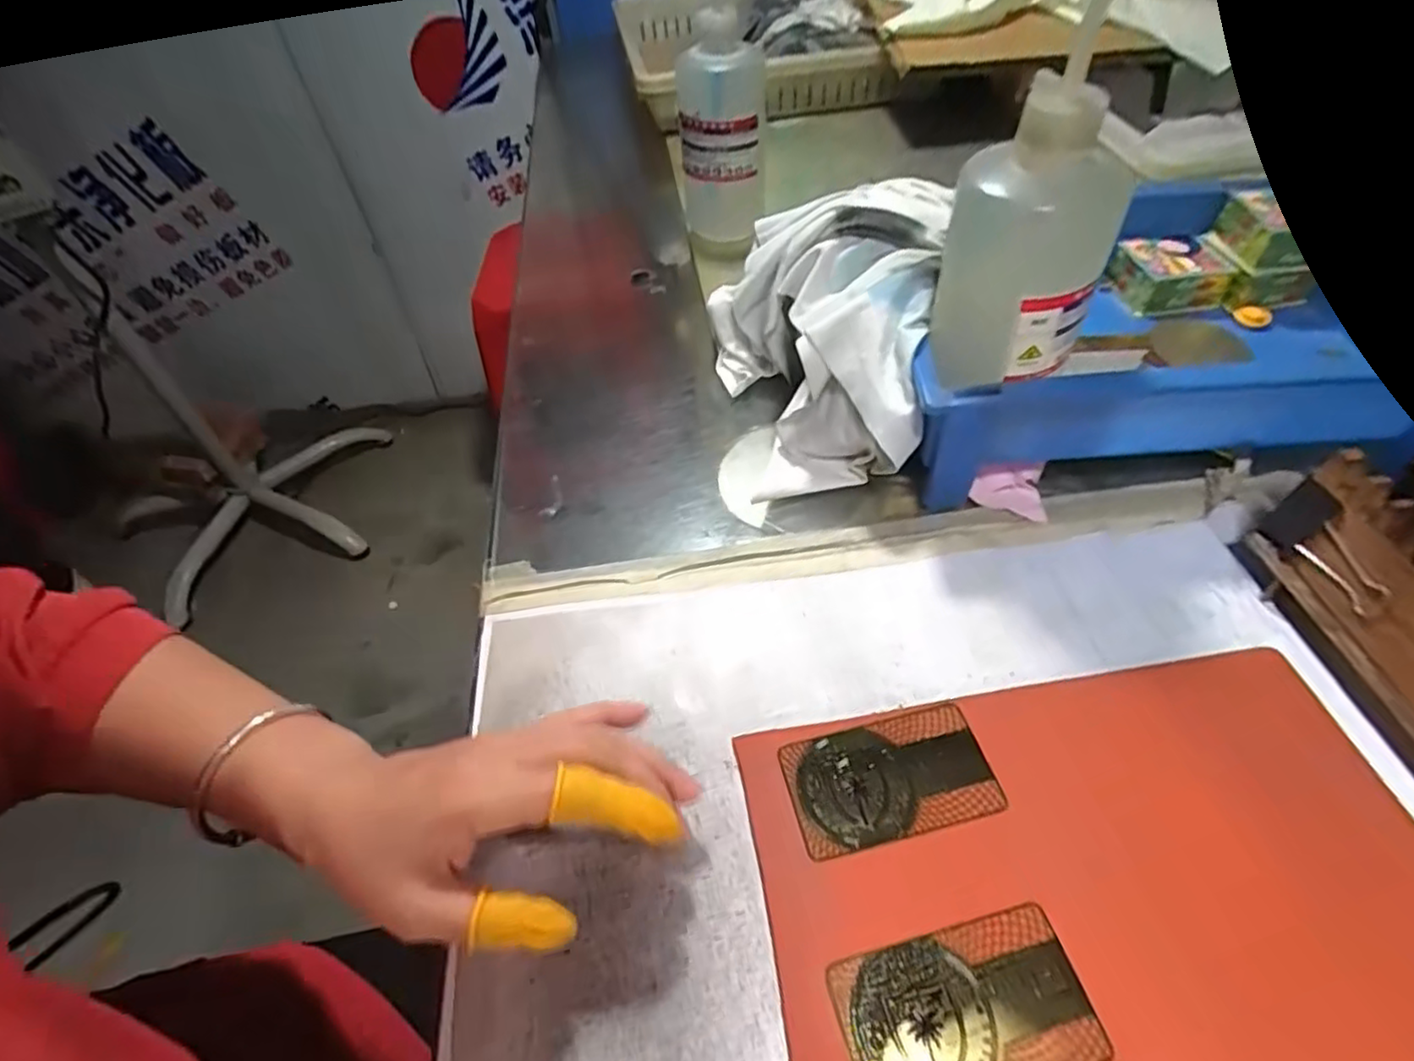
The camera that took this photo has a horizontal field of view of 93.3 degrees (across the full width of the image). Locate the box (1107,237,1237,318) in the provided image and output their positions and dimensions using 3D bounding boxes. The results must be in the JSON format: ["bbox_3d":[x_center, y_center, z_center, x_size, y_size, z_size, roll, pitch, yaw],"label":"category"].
[{"bbox_3d":[0.307,-0.170,0.442,0.058,0.028,0.046,-11,51,-5],"label":"box"}]

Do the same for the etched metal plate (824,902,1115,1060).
[{"bbox_3d":[0.090,0.169,0.234,0.085,0.005,0.048,-13,51,-7],"label":"etched metal plate"}]

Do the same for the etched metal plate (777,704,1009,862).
[{"bbox_3d":[0.078,0.106,0.285,0.085,0.004,0.048,-12,51,-6],"label":"etched metal plate"}]

